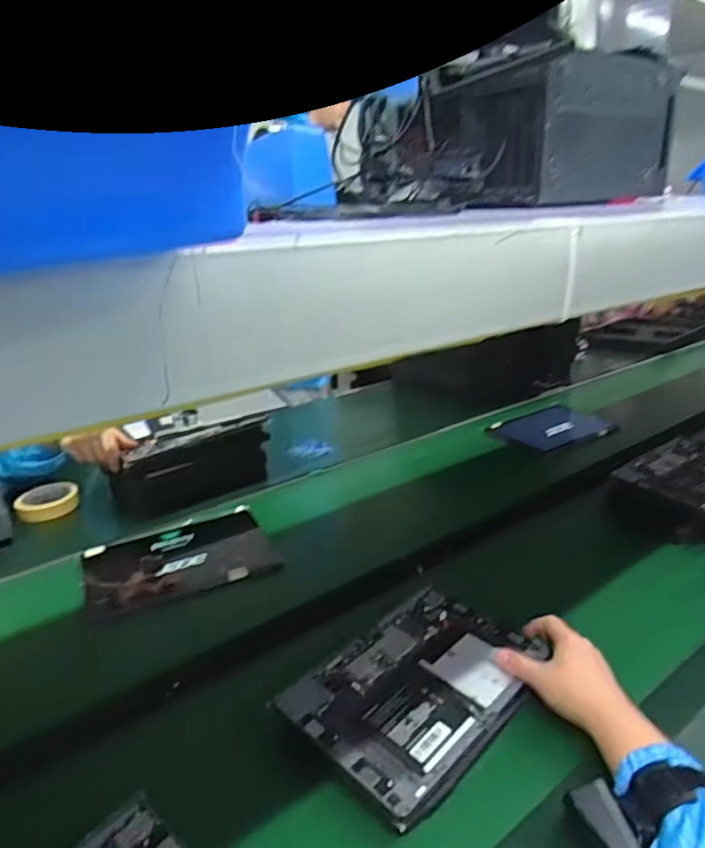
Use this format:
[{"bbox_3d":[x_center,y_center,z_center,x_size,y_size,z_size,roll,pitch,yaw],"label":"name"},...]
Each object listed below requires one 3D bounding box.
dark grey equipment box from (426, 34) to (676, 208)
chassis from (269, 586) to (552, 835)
[{"bbox_3d":[0.262,-0.377,0.779,0.303,0.154,0.198,-18,28,-40],"label":"dark grey equipment box"},{"bbox_3d":[0.067,0.257,0.596,0.168,0.017,0.251,20,28,40],"label":"chassis"}]

